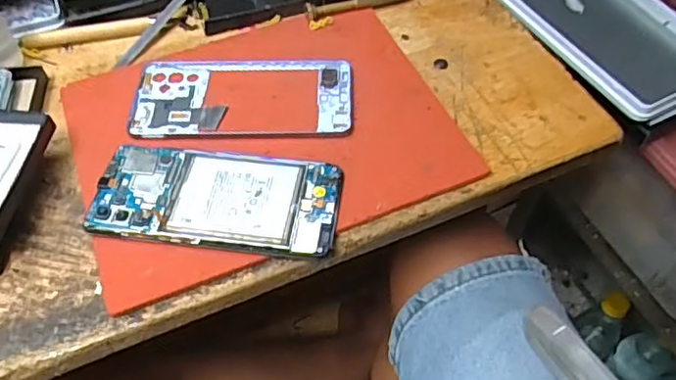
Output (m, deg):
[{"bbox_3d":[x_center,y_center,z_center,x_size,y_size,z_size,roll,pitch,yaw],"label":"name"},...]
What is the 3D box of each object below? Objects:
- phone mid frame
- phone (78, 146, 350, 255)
[{"bbox_3d":[-0.069,-0.070,0.447,0.158,0.011,0.077,0,58,-2],"label":"phone mid frame"},{"bbox_3d":[-0.077,0.006,0.388,0.153,0.014,0.068,7,58,2],"label":"phone"}]

